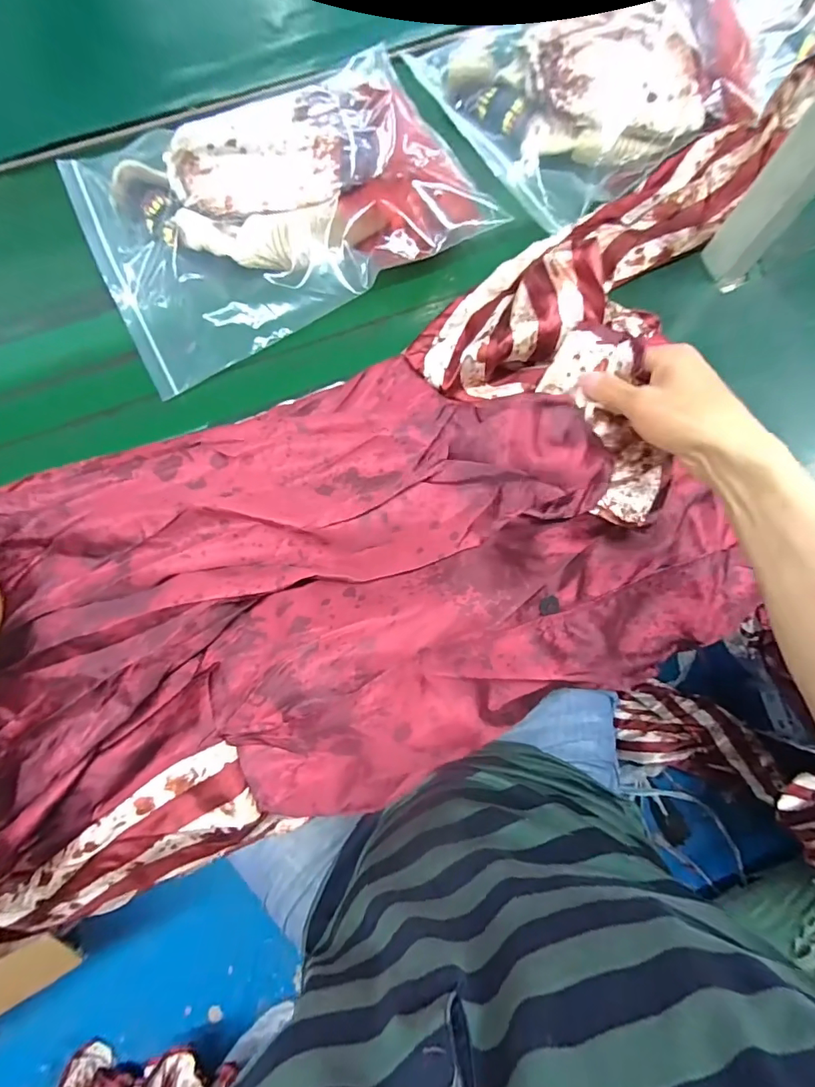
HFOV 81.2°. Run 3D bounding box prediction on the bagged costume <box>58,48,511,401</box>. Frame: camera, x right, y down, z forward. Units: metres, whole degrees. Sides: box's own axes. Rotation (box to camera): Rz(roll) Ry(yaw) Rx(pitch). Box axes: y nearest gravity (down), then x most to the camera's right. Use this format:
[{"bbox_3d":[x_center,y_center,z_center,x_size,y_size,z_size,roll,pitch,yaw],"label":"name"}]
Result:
[{"bbox_3d":[-0.140,-0.364,0.486,0.374,0.065,0.282,-27,79,-6],"label":"bagged costume"}]

